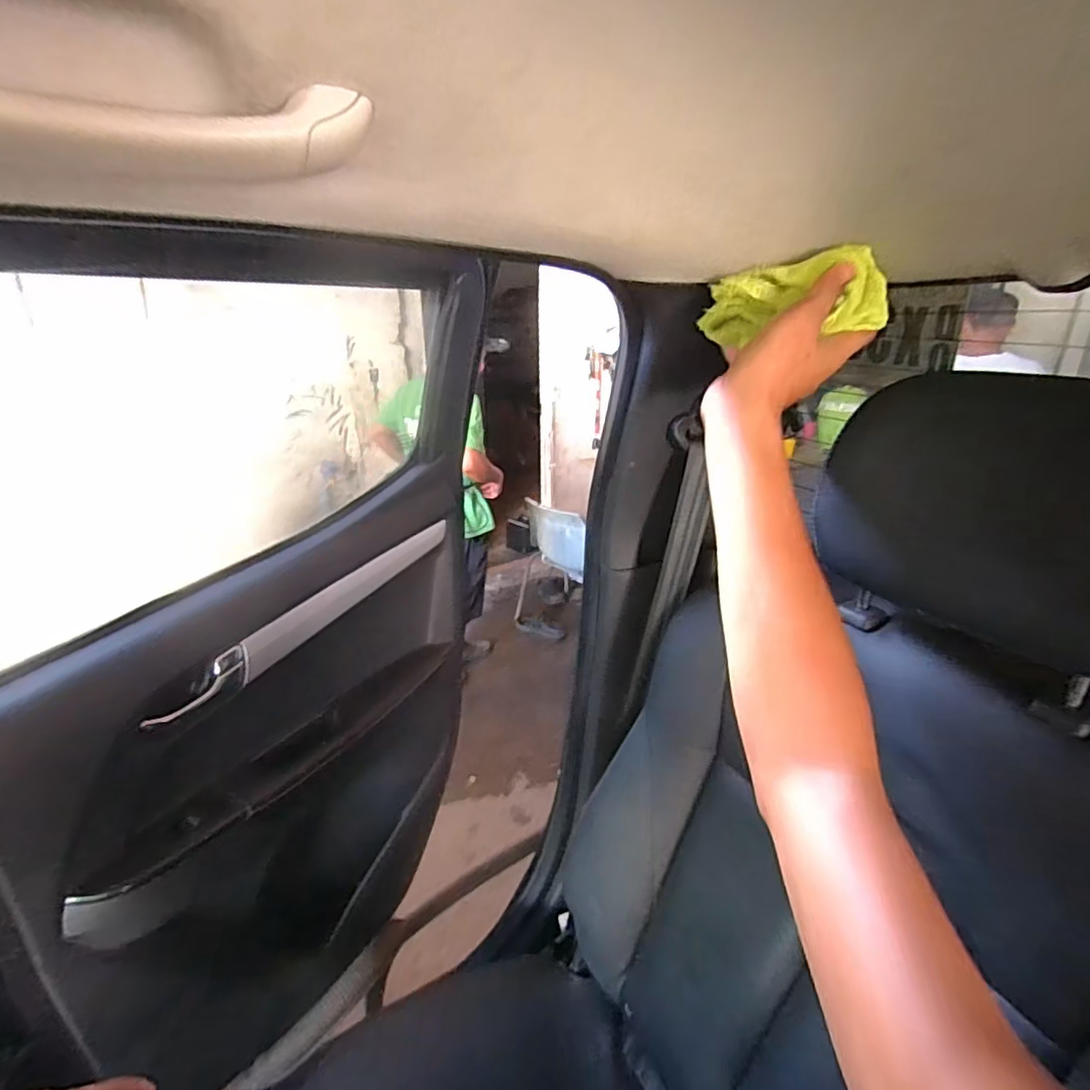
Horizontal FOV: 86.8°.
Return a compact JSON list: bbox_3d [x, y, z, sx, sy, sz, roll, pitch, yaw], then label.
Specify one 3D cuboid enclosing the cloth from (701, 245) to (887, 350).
[{"bbox_3d":[0.185,-0.185,0.432,0.126,0.054,0.044,-5,21,15],"label":"cloth"}]

